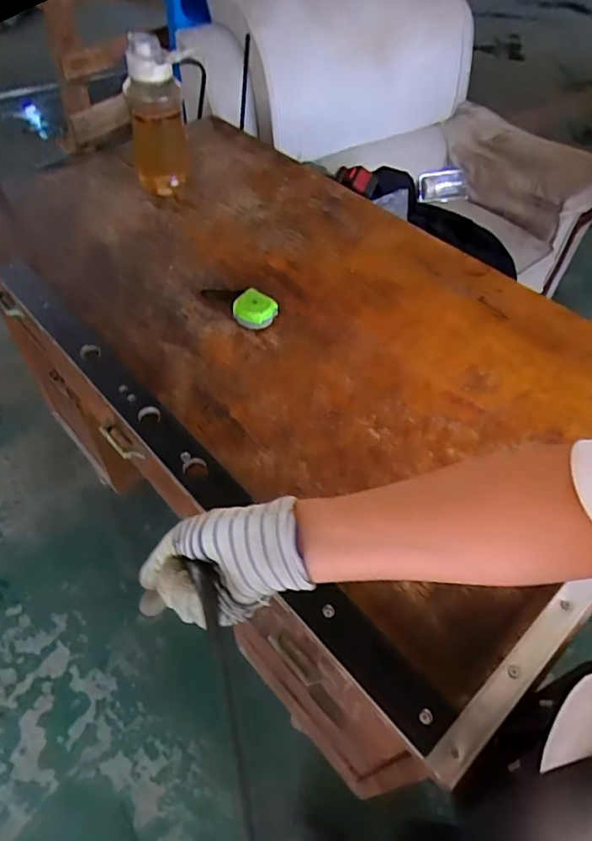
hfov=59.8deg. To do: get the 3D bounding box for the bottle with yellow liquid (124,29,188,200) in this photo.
[{"bbox_3d":[-0.239,-0.505,0.891,0.095,0.243,0.088,-7,51,-10],"label":"bottle with yellow liquid"}]

